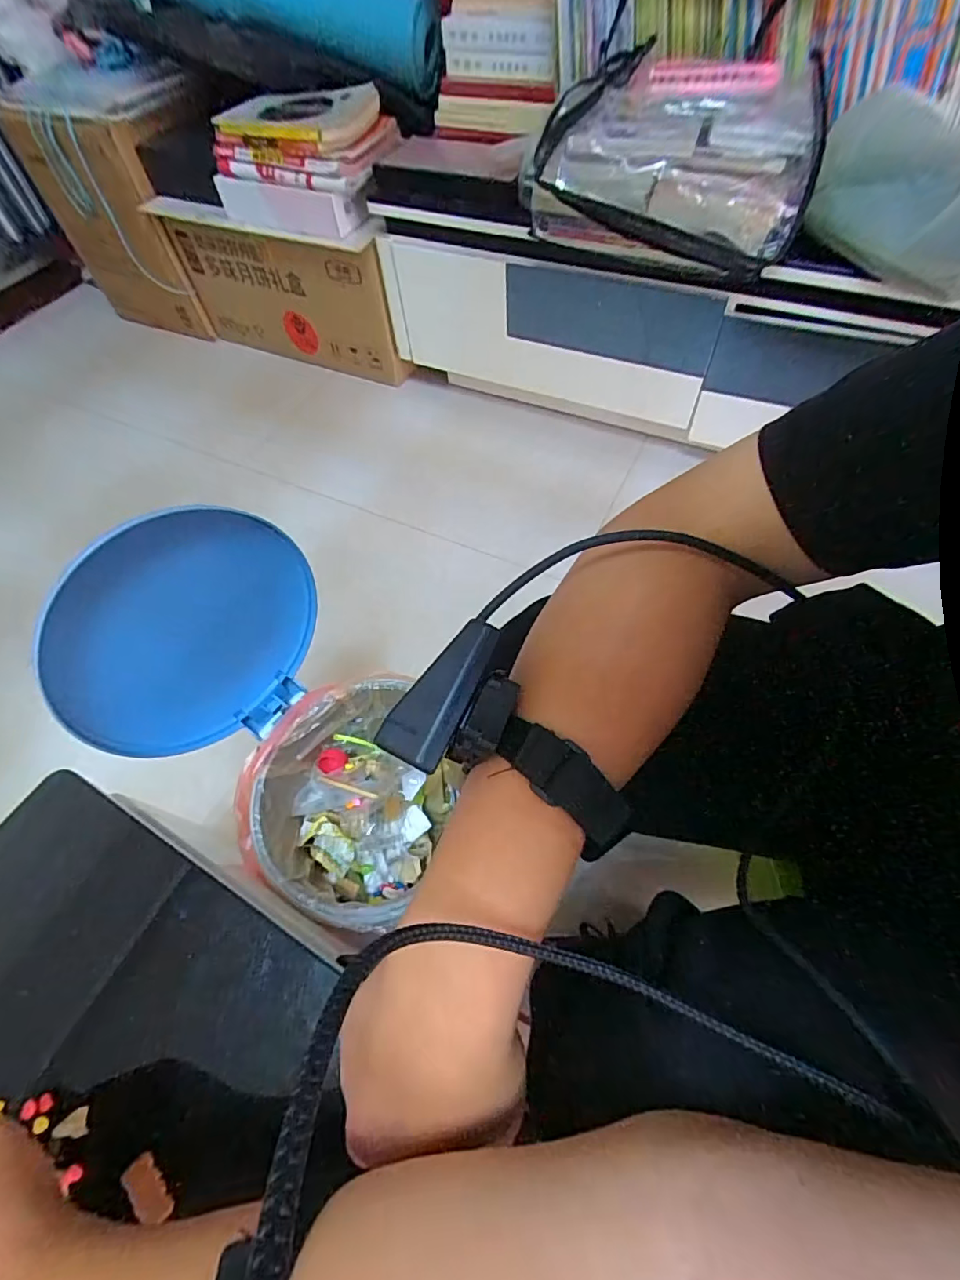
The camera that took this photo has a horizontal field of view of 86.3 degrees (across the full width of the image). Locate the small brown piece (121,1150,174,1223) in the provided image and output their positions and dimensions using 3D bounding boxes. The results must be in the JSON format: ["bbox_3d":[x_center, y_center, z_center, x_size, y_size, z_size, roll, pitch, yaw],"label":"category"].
[{"bbox_3d":[-0.176,0.290,0.271,0.014,0.008,0.029,-39,65,-17],"label":"small brown piece"}]

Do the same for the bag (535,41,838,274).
[{"bbox_3d":[0.281,-0.701,0.754,0.365,0.152,0.259,12,60,10],"label":"bag"}]

